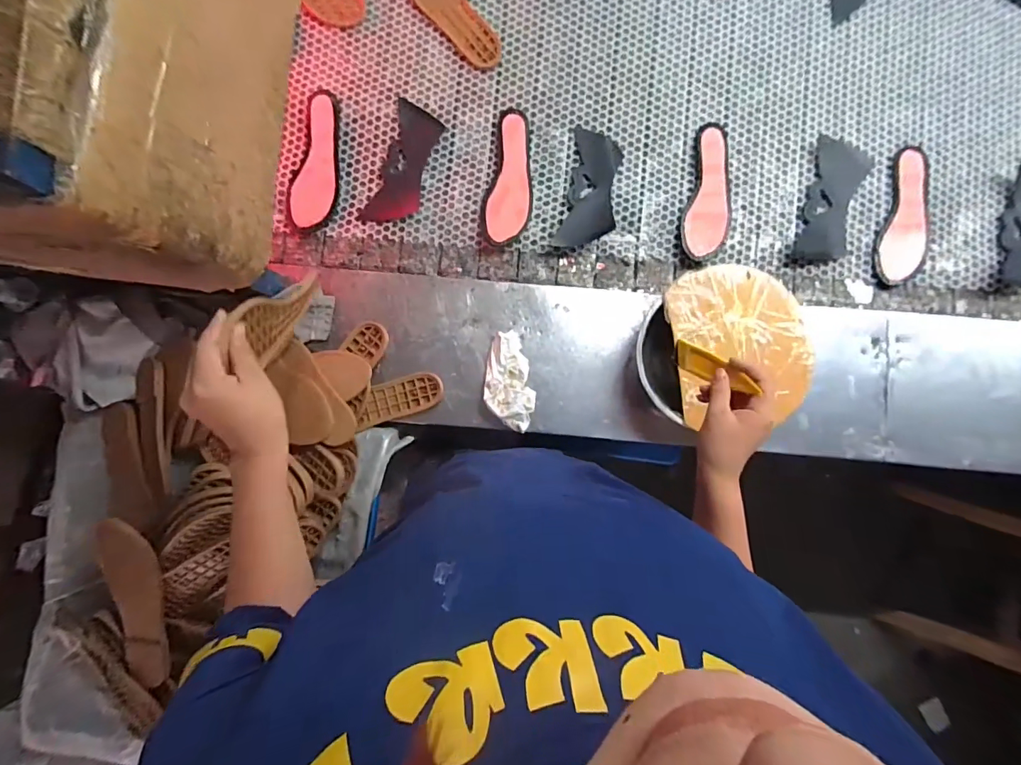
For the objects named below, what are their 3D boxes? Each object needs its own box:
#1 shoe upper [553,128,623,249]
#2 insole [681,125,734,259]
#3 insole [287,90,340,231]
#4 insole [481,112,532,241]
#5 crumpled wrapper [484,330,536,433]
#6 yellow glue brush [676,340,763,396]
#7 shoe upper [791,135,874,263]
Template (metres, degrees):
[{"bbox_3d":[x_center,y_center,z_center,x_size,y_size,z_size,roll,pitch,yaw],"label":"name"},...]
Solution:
[{"bbox_3d":[0.134,-0.324,0.745,0.086,0.025,0.199,8,87,0],"label":"shoe upper"},{"bbox_3d":[0.333,-0.318,0.750,0.078,0.016,0.239,8,81,-2],"label":"insole"},{"bbox_3d":[-0.327,-0.370,0.748,0.080,0.013,0.229,3,87,0],"label":"insole"},{"bbox_3d":[0.004,-0.342,0.749,0.076,0.019,0.231,11,83,-3],"label":"insole"},{"bbox_3d":[0.001,-0.003,0.700,0.078,0.031,0.152,4,87,0],"label":"crumpled wrapper"},{"bbox_3d":[0.230,-0.019,0.519,0.006,0.121,0.030,24,101,-30],"label":"yellow glue brush"},{"bbox_3d":[0.539,-0.300,0.753,0.088,0.005,0.214,14,87,-2],"label":"shoe upper"}]

